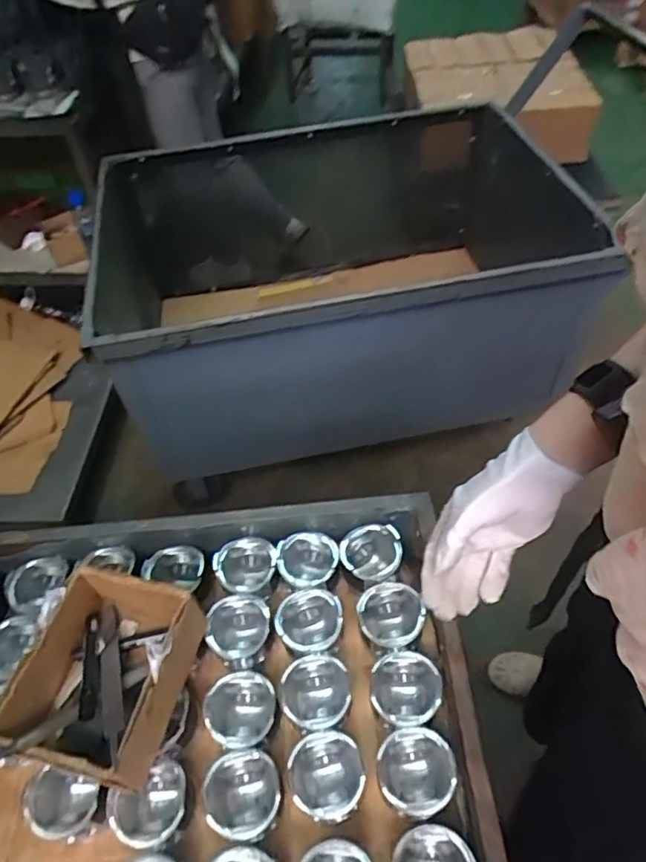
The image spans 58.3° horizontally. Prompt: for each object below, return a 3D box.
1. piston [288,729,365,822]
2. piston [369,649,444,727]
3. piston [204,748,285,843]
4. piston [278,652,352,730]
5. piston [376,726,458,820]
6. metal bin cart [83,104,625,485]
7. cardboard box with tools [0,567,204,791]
[{"bbox_3d":[0.005,0.393,0.659,0.080,0.064,0.082,-2,51,3],"label":"piston"},{"bbox_3d":[0.100,0.315,0.701,0.081,0.073,0.081,-2,51,3],"label":"piston"},{"bbox_3d":[-0.088,0.408,0.646,0.083,0.065,0.085,-2,51,3],"label":"piston"},{"bbox_3d":[-0.008,0.325,0.712,0.081,0.067,0.082,-3,51,3],"label":"piston"},{"bbox_3d":[0.103,0.386,0.652,0.083,0.064,0.082,-2,51,3],"label":"piston"},{"bbox_3d":[0.045,-0.392,1.542,1.099,0.546,0.755,-11,51,-4],"label":"metal bin cart"},{"bbox_3d":[-0.243,0.282,0.666,0.153,0.111,0.199,9,52,12],"label":"cardboard box with tools"}]

